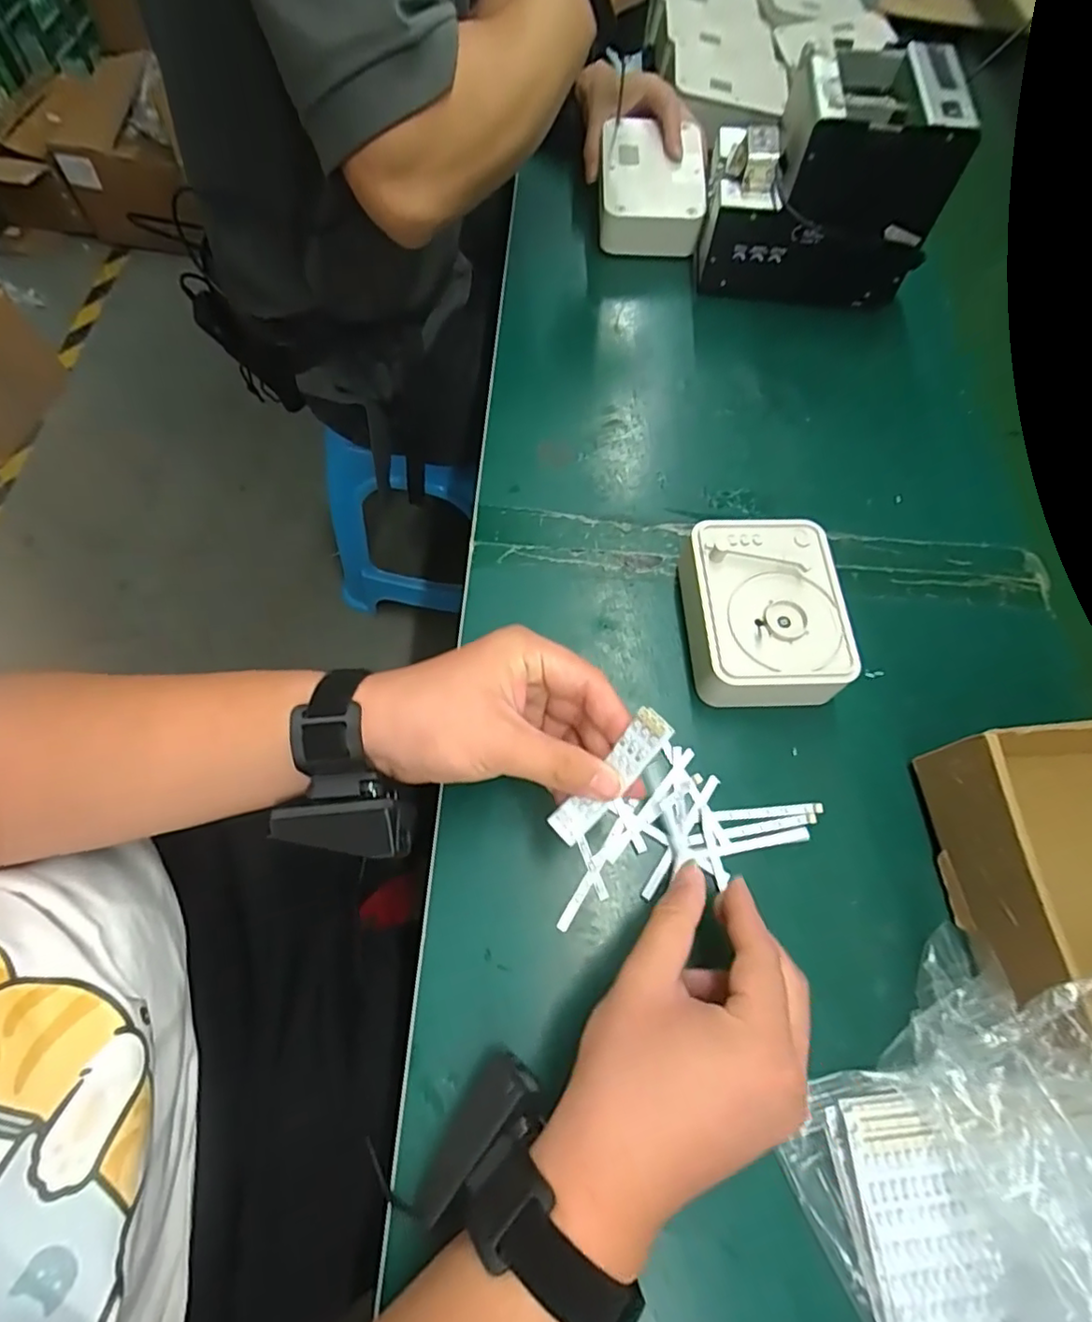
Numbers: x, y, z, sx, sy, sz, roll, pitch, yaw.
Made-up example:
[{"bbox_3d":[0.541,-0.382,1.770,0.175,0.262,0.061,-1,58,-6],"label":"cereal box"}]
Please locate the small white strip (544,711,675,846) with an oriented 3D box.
[{"bbox_3d":[0.033,0.060,0.317,0.019,0.011,0.088,43,113,16],"label":"small white strip"}]

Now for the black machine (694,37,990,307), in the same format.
[{"bbox_3d":[0.241,-0.426,0.546,0.181,0.150,0.129,5,66,0],"label":"black machine"}]

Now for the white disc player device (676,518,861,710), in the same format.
[{"bbox_3d":[0.146,-0.034,0.428,0.104,0.045,0.127,-2,66,-3],"label":"white disc player device"}]

